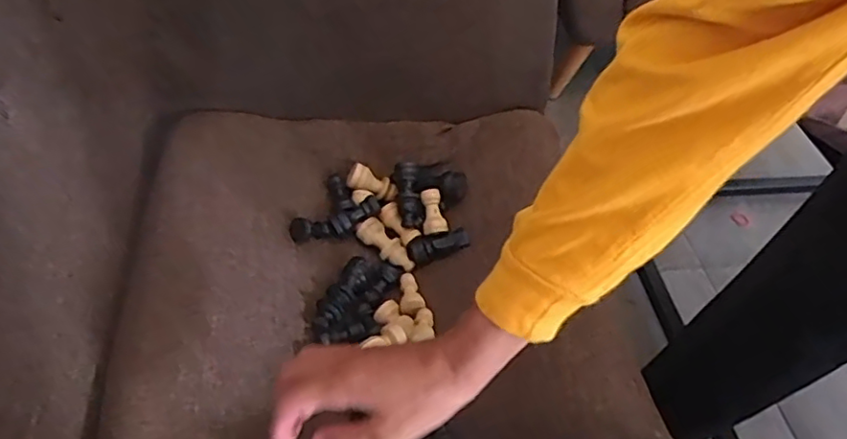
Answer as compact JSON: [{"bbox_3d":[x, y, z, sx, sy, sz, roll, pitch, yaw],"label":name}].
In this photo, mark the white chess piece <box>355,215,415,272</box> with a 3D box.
[{"bbox_3d":[-0.045,0.031,0.726,0.083,0.027,0.023,41,54,7],"label":"white chess piece"}]

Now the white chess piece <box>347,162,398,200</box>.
[{"bbox_3d":[-0.063,-0.045,0.754,0.061,0.027,0.025,26,43,-23],"label":"white chess piece"}]

